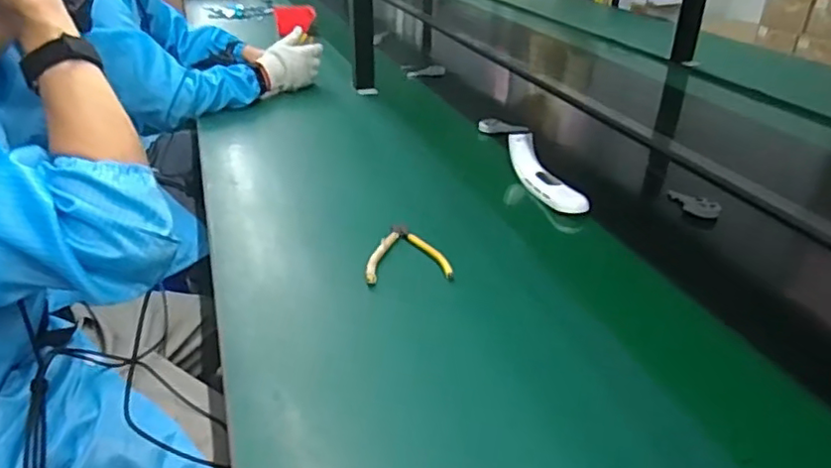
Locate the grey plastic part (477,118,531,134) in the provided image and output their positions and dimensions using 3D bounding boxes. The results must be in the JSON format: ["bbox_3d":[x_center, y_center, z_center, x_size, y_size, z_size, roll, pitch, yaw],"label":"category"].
[{"bbox_3d":[0.172,-0.205,1.188,0.106,0.026,0.019,22,36,32],"label":"grey plastic part"}]

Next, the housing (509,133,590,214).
[{"bbox_3d":[0.201,-0.095,0.952,0.047,0.060,0.194,-10,31,-18],"label":"housing"}]

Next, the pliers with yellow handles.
[{"bbox_3d":[-0.011,0.021,0.772,0.102,0.014,0.120,-1,30,-4],"label":"pliers with yellow handles"}]

